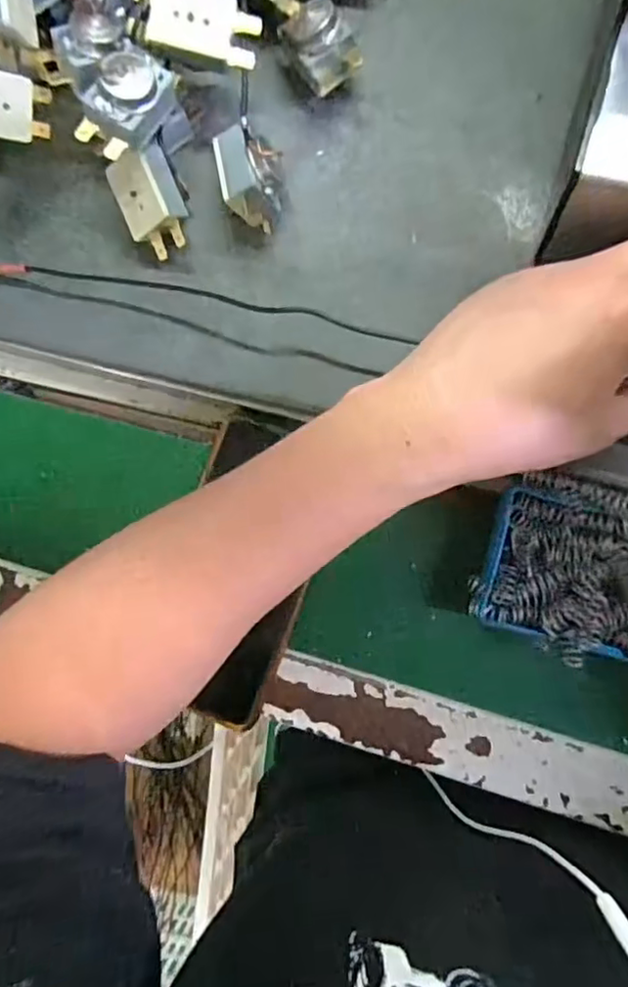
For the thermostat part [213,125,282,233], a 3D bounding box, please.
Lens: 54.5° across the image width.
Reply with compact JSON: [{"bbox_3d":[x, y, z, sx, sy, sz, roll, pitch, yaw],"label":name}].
[{"bbox_3d":[-0.030,-0.157,0.307,0.030,0.032,0.047,-12,86,8],"label":"thermostat part"}]

